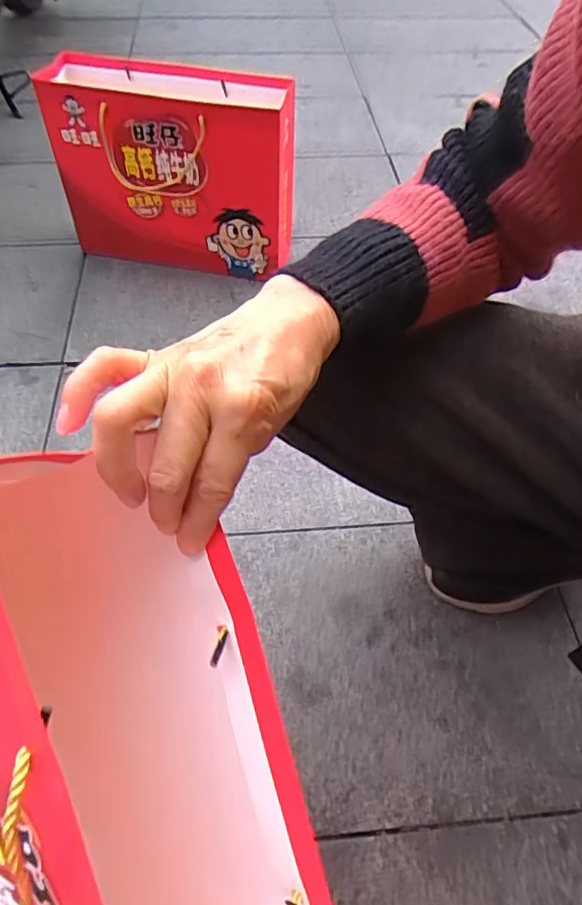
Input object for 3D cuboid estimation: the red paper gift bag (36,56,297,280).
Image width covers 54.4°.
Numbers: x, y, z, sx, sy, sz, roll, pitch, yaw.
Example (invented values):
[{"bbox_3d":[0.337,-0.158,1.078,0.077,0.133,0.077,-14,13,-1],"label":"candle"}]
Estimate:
[{"bbox_3d":[-0.181,-0.440,0.905,0.364,0.271,0.121,10,53,4],"label":"red paper gift bag"}]

